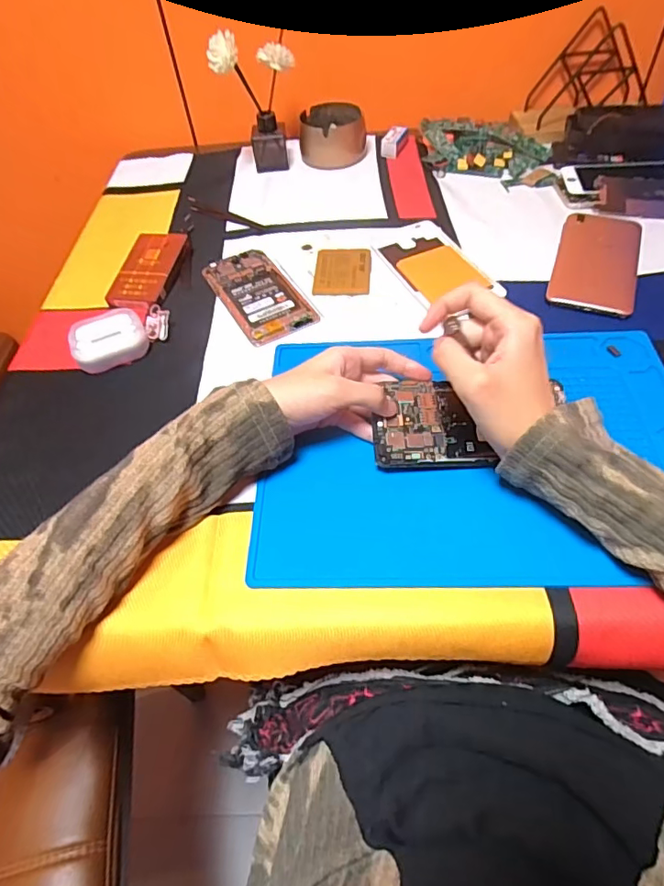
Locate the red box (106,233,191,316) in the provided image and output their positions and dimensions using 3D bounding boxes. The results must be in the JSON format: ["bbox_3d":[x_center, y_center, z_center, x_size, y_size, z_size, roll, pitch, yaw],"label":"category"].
[{"bbox_3d":[-0.189,-0.178,0.543,0.054,0.027,0.108,6,53,10],"label":"red box"}]

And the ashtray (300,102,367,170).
[{"bbox_3d":[0.001,-0.406,0.686,0.085,0.045,0.087,-3,52,3],"label":"ashtray"}]

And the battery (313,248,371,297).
[{"bbox_3d":[0.011,-0.174,0.525,0.056,0.009,0.075,1,53,7],"label":"battery"}]

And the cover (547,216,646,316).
[{"bbox_3d":[0.259,-0.179,0.508,0.076,0.006,0.155,15,55,16],"label":"cover"}]

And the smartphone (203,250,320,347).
[{"bbox_3d":[-0.074,-0.148,0.518,0.066,0.008,0.141,-26,55,-14],"label":"smartphone"}]

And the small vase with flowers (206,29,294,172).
[{"bbox_3d":[-0.091,-0.410,0.630,0.057,0.147,0.085,13,55,15],"label":"small vase with flowers"}]

